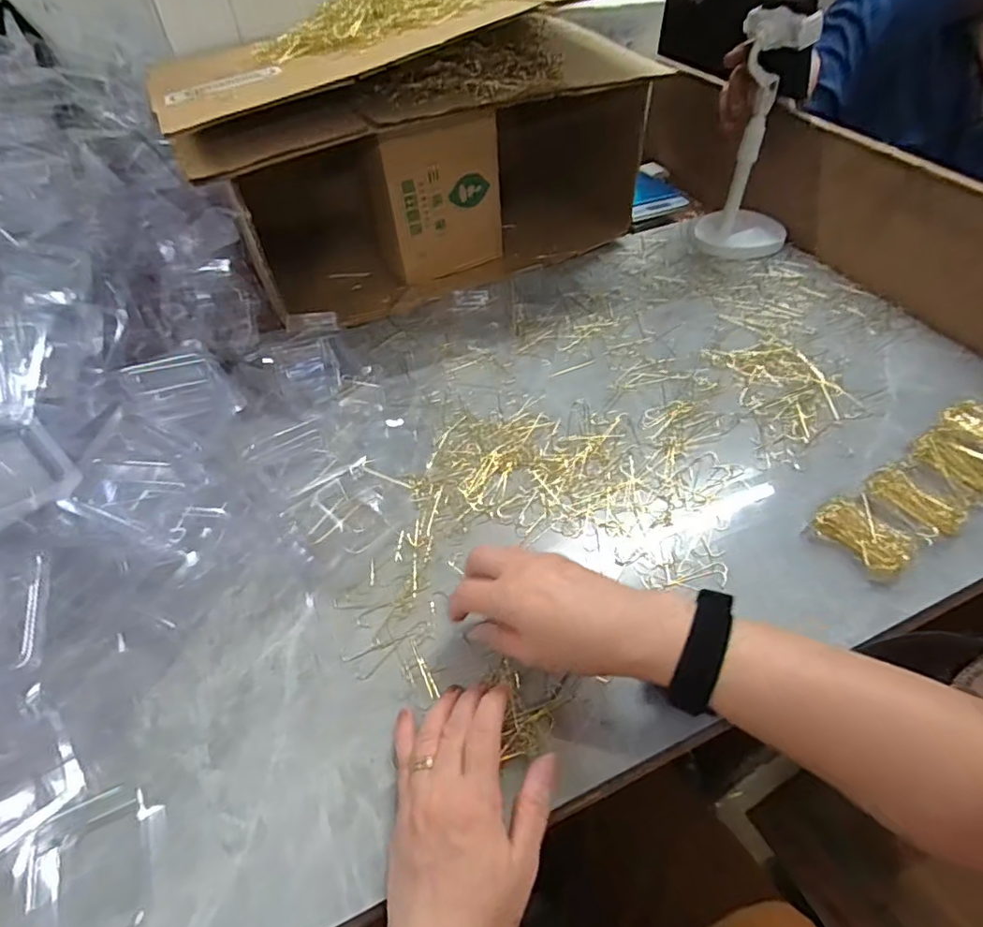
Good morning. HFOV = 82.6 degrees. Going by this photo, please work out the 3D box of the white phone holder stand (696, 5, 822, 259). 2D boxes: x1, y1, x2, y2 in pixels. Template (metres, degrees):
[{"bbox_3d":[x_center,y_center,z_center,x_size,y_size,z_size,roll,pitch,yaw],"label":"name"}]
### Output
[{"bbox_3d":[0.350,-0.408,0.713,0.120,0.264,0.103,20,51,19],"label":"white phone holder stand"}]

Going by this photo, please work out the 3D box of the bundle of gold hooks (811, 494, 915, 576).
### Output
[{"bbox_3d":[0.303,0.056,0.456,0.050,0.017,0.070,-31,54,-24],"label":"bundle of gold hooks"}]

